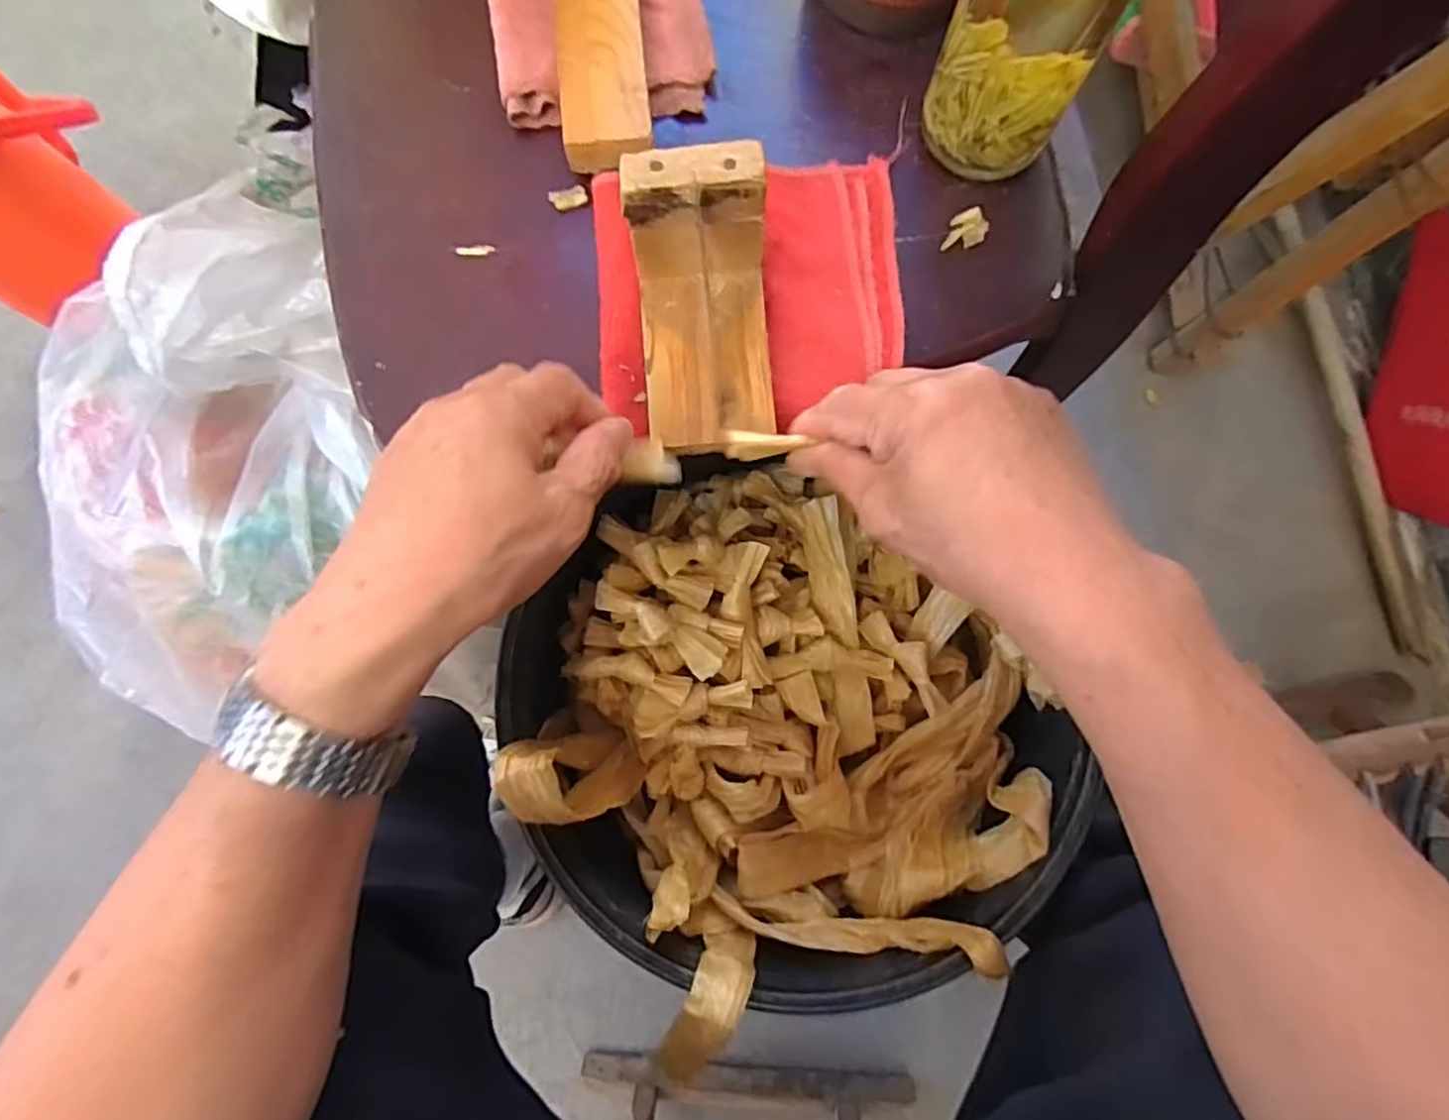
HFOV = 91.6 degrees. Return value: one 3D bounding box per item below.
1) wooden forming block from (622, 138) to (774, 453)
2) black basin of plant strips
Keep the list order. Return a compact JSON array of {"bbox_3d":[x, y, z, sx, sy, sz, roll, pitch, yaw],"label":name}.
[{"bbox_3d":[-0.009,-0.110,0.322,0.058,0.088,0.104,-5,80,-1],"label":"wooden forming block"},{"bbox_3d":[0.018,0.093,0.408,0.247,0.122,0.297,-34,81,-6],"label":"black basin of plant strips"}]

